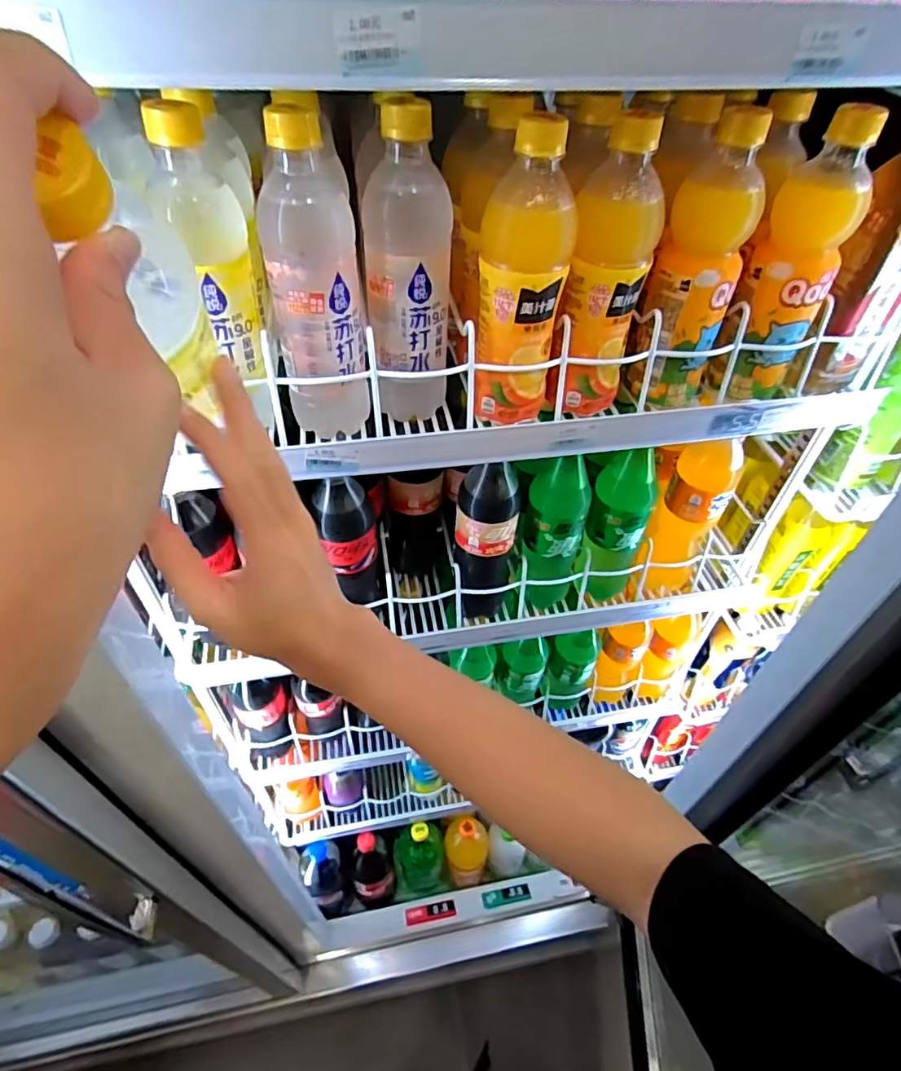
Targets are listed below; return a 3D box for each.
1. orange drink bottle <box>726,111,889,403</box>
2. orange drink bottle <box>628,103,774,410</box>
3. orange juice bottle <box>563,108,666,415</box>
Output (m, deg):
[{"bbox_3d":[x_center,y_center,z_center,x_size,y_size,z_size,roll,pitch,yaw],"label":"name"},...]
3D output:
[{"bbox_3d":[0.268,-0.197,0.429,0.071,0.199,0.059,25,50,21],"label":"orange drink bottle"},{"bbox_3d":[0.189,-0.195,0.424,0.071,0.192,0.059,21,49,18],"label":"orange drink bottle"},{"bbox_3d":[0.118,-0.193,0.420,0.060,0.192,0.067,14,47,11],"label":"orange juice bottle"}]

